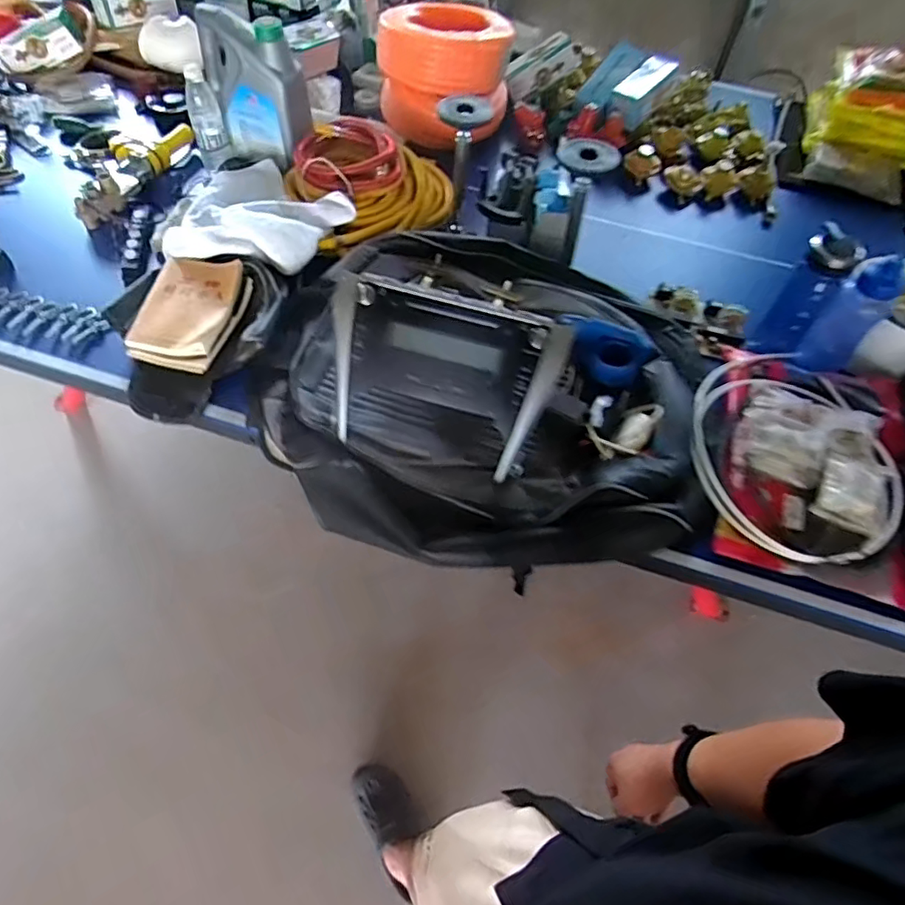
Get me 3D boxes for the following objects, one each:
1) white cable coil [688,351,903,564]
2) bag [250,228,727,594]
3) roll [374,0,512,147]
[{"bbox_3d":[0.528,-0.018,0.907,0.323,0.052,0.385,27,59,13],"label":"white cable coil"},{"bbox_3d":[0.050,-0.143,0.872,0.660,0.221,0.563,8,57,1],"label":"bag"},{"bbox_3d":[-0.016,-0.844,1.292,0.278,0.212,0.199,9,57,2],"label":"roll"}]

